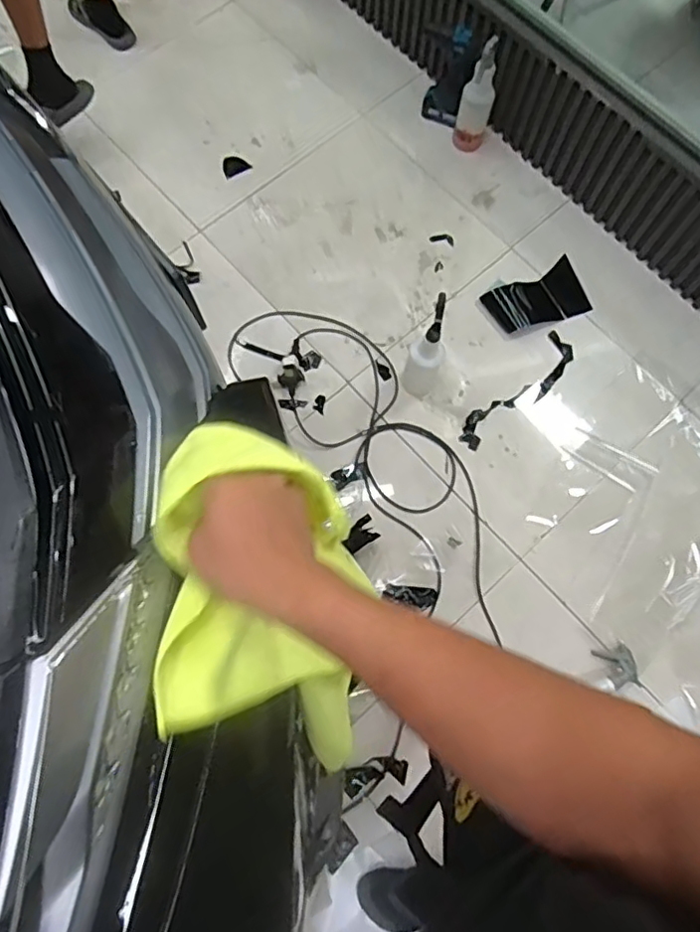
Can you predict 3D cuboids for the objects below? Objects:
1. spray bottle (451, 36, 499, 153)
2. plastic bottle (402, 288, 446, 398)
[{"bbox_3d":[0.343,-0.986,1.617,0.089,0.293,0.073,17,75,3],"label":"spray bottle"},{"bbox_3d":[0.178,-0.259,1.397,0.083,0.286,0.096,22,75,5],"label":"plastic bottle"}]

